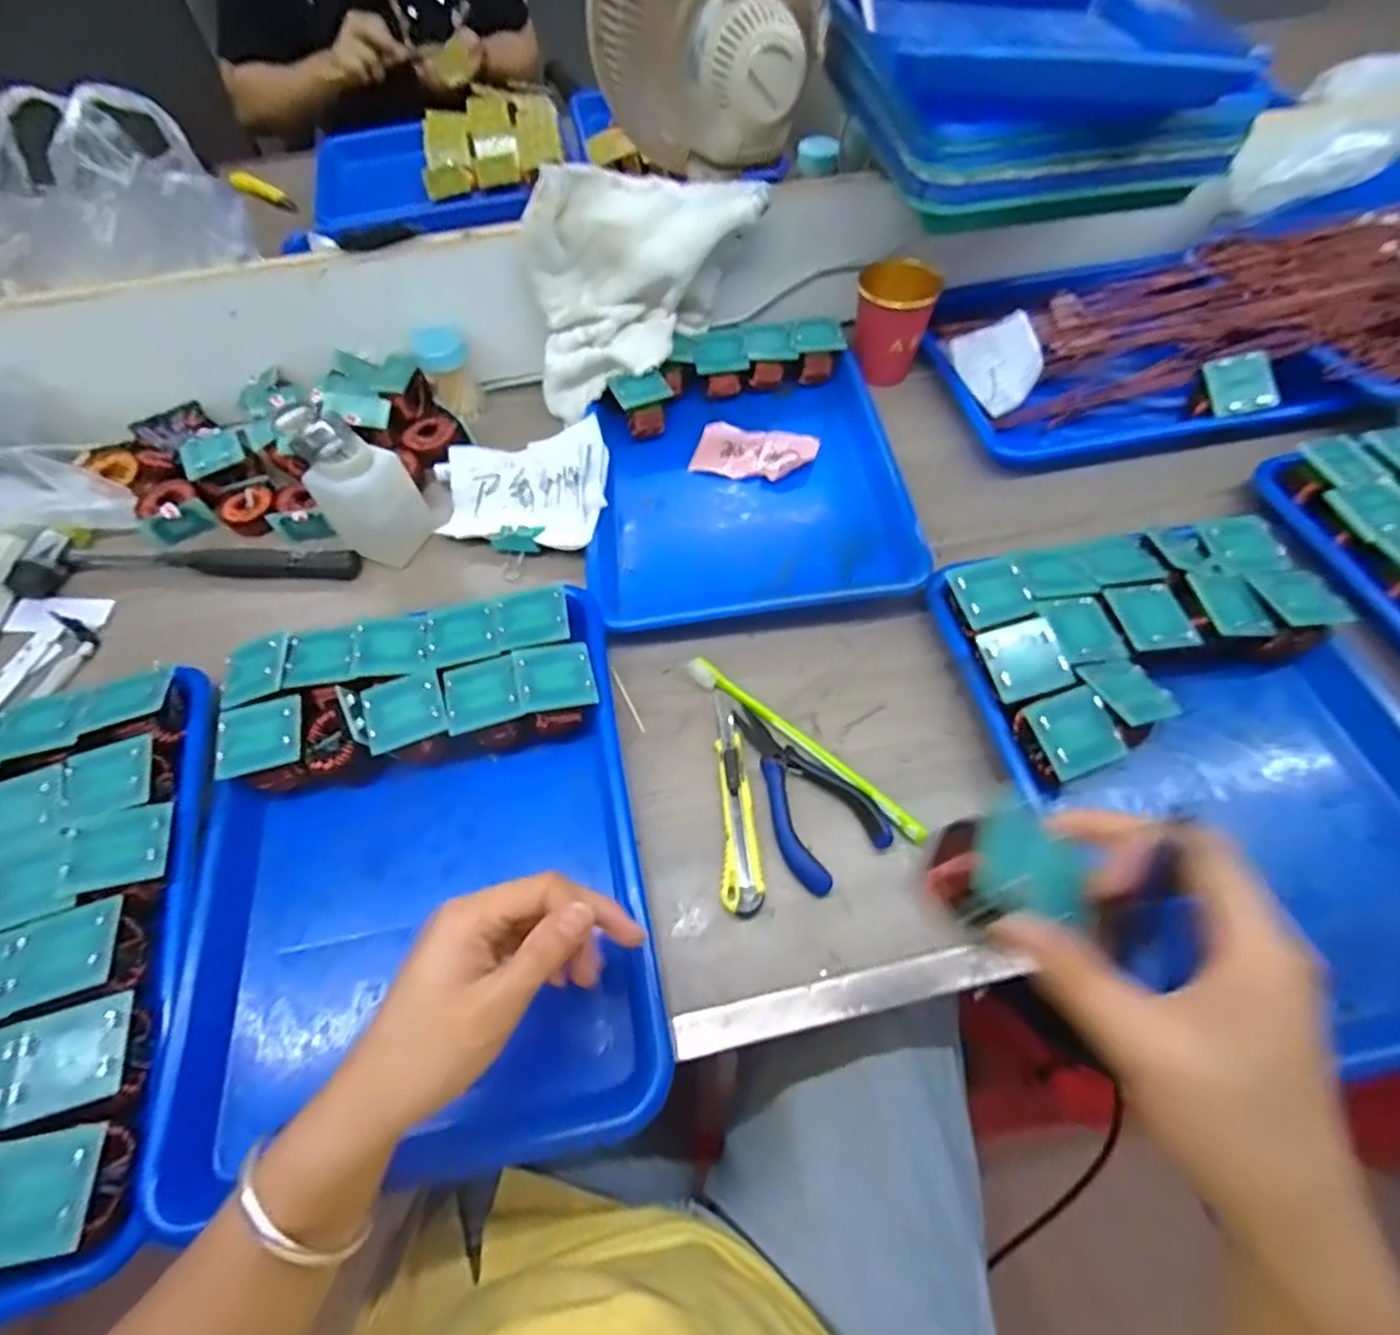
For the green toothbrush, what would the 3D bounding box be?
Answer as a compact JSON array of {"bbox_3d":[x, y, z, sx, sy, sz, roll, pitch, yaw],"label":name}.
[{"bbox_3d":[0.065,0.048,0.417,0.187,0.008,0.017,37,68,22],"label":"green toothbrush"}]

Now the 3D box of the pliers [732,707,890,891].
[{"bbox_3d":[0.059,0.074,0.401,0.063,0.008,0.122,-30,62,-14],"label":"pliers"}]

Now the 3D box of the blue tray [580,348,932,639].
[{"bbox_3d":[0.036,-0.149,0.530,0.239,0.043,0.275,-4,59,0],"label":"blue tray"}]

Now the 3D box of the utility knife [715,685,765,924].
[{"bbox_3d":[0.020,0.080,0.402,0.023,0.010,0.142,-6,59,-1],"label":"utility knife"}]

